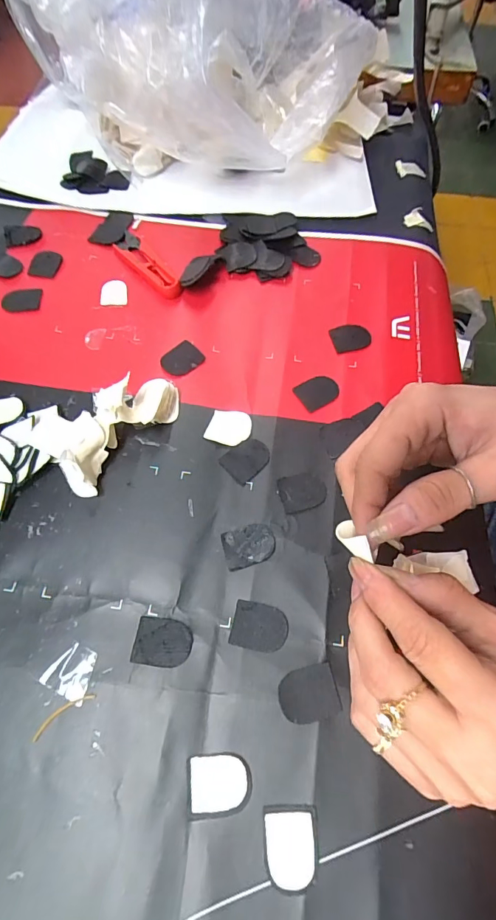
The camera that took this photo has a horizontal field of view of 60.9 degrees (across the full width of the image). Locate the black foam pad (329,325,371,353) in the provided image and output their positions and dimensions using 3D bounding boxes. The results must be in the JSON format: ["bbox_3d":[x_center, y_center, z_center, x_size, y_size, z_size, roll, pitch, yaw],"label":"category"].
[{"bbox_3d":[0.090,-0.108,0.368,0.032,0.004,0.026,-11,64,-7],"label":"black foam pad"}]

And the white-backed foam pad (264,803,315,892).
[{"bbox_3d":[0.022,0.197,0.215,0.026,0.004,0.033,0,63,-1],"label":"white-backed foam pad"}]

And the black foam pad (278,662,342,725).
[{"bbox_3d":[0.035,0.137,0.245,0.034,0.004,0.027,-13,64,-7],"label":"black foam pad"}]

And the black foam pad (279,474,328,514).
[{"bbox_3d":[0.039,0.022,0.304,0.033,0.004,0.028,-10,64,-6],"label":"black foam pad"}]

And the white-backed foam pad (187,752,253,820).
[{"bbox_3d":[-0.015,0.174,0.226,0.034,0.004,0.027,-5,63,-3],"label":"white-backed foam pad"}]

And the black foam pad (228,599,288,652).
[{"bbox_3d":[0.007,0.104,0.263,0.034,0.004,0.027,10,63,4],"label":"black foam pad"}]

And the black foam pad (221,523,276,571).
[{"bbox_3d":[0.001,0.057,0.286,0.034,0.004,0.027,-14,64,-8],"label":"black foam pad"}]

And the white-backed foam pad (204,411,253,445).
[{"bbox_3d":[-0.014,-0.026,0.325,0.032,0.007,0.027,17,64,8],"label":"white-backed foam pad"}]

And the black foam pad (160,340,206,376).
[{"bbox_3d":[-0.056,-0.085,0.354,0.034,0.004,0.027,-38,69,-18],"label":"black foam pad"}]

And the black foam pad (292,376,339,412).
[{"bbox_3d":[0.057,-0.056,0.345,0.032,0.004,0.027,-28,67,-14],"label":"black foam pad"}]

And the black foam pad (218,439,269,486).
[{"bbox_3d":[-0.001,-0.001,0.317,0.035,0.004,0.027,-40,70,-19],"label":"black foam pad"}]

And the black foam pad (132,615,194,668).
[{"bbox_3d":[-0.052,0.111,0.258,0.034,0.004,0.027,5,63,2],"label":"black foam pad"}]

